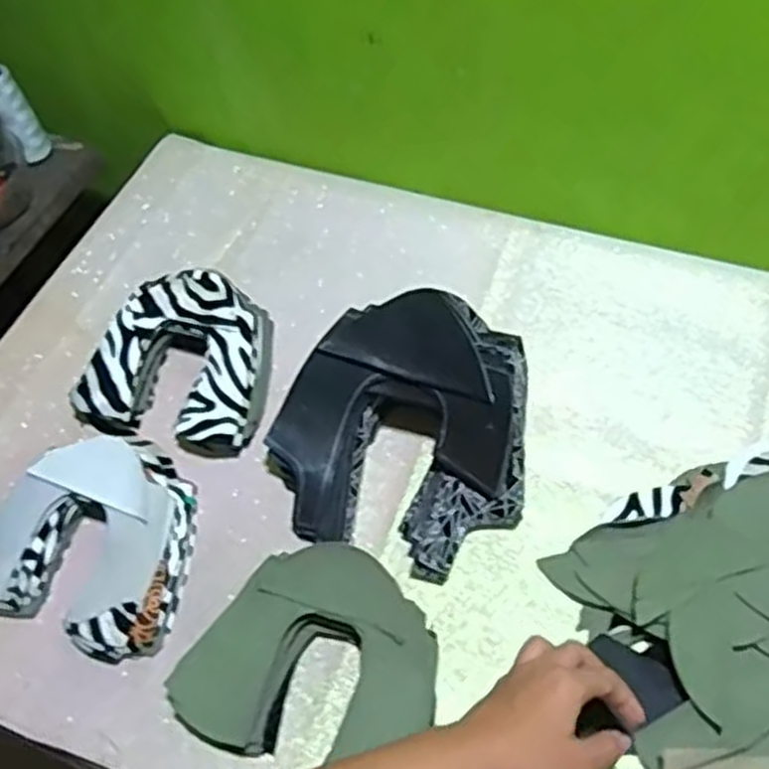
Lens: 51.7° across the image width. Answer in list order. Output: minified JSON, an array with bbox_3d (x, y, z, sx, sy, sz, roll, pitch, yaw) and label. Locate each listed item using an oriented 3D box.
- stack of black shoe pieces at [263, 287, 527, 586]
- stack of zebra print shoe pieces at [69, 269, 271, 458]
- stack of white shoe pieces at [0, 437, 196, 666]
[{"bbox_3d":[0.010,0.027,0.636,0.207,0.105,0.221,3,56,7],"label":"stack of black shoe pieces"},{"bbox_3d":[-0.176,-0.022,0.708,0.163,0.063,0.161,21,60,18],"label":"stack of zebra print shoe pieces"},{"bbox_3d":[-0.232,0.118,0.636,0.172,0.051,0.164,16,59,15],"label":"stack of white shoe pieces"}]

